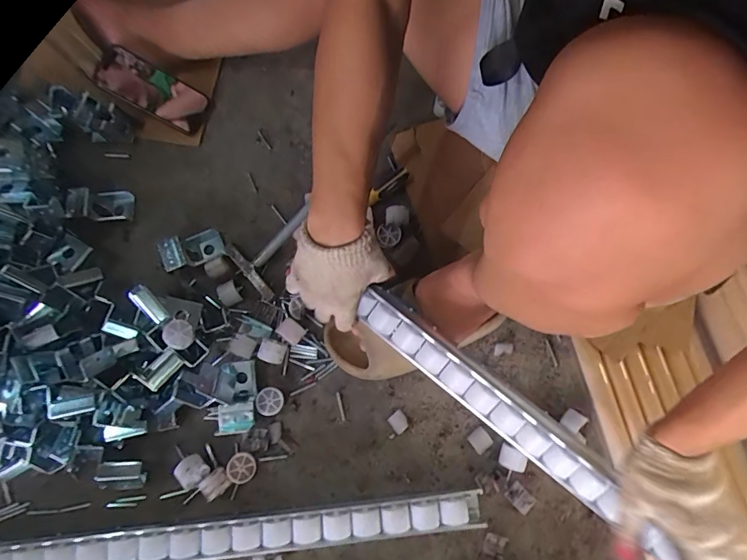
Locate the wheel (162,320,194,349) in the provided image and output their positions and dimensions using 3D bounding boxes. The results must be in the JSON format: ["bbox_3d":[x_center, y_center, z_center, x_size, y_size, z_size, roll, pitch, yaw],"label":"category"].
[{"bbox_3d":[-0.242,0.068,0.547,0.034,0.024,0.034,6,68,-15],"label":"wheel"}]

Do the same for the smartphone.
[{"bbox_3d":[-0.316,-0.273,0.633,0.141,0.014,0.071,26,75,-26],"label":"smartphone"}]

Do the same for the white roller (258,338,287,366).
[{"bbox_3d":[-0.135,0.096,0.589,0.031,0.034,0.030,14,75,4],"label":"white roller"}]

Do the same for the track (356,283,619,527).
[{"bbox_3d":[0.303,0.270,0.470,0.792,0.026,0.047,38,79,8],"label":"track"}]

